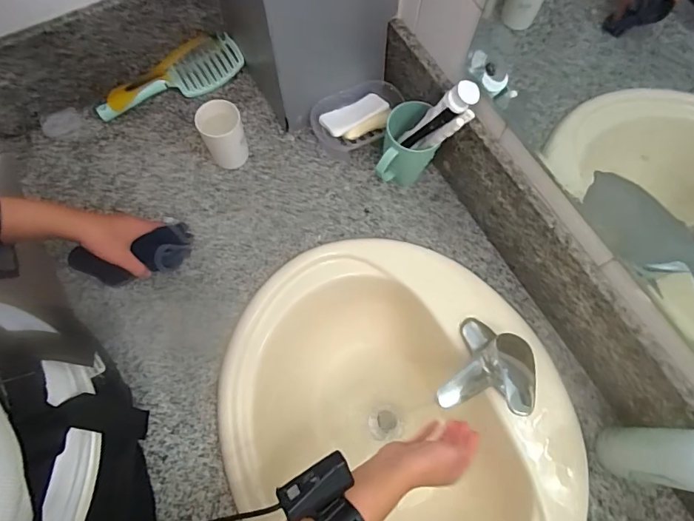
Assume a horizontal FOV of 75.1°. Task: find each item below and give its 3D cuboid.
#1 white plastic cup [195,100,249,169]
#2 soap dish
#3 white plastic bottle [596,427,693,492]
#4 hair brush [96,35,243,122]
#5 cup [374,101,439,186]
[{"bbox_3d":[-0.189,-0.190,0.699,0.062,0.092,0.060,0,70,0],"label":"white plastic cup"},{"bbox_3d":[0.018,-0.230,0.739,0.147,0.055,0.101,-19,72,-7],"label":"soap dish"},{"bbox_3d":[0.359,0.220,0.505,0.051,0.198,0.060,8,71,3],"label":"white plastic bottle"},{"bbox_3d":[-0.299,-0.305,0.763,0.248,0.032,0.079,-31,105,-13],"label":"hair brush"},{"bbox_3d":[0.081,-0.172,0.690,0.082,0.111,0.085,0,70,0],"label":"cup"}]

